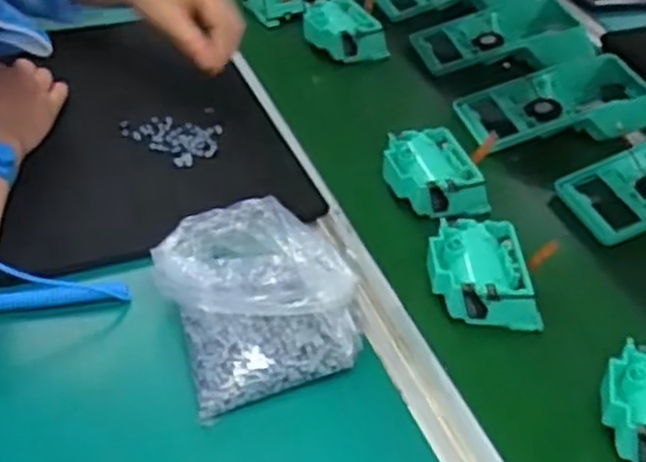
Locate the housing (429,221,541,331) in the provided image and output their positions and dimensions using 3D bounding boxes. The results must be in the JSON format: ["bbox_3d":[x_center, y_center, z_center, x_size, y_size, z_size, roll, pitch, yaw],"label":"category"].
[{"bbox_3d":[0.112,0.030,0.571,0.071,0.037,0.076,0,41,-8],"label":"housing"}]

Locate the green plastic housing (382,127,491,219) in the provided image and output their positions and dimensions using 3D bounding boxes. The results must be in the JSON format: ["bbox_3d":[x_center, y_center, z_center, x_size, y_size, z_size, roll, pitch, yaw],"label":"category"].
[{"bbox_3d":[0.088,-0.045,0.656,0.068,0.037,0.080,-9,41,-17],"label":"green plastic housing"}]

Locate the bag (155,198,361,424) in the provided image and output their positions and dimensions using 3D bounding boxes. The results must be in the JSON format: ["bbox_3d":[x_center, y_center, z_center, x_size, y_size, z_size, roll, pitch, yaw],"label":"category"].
[{"bbox_3d":[-0.041,0.037,0.519,0.117,0.060,0.133,-12,44,-21],"label":"bag"}]

